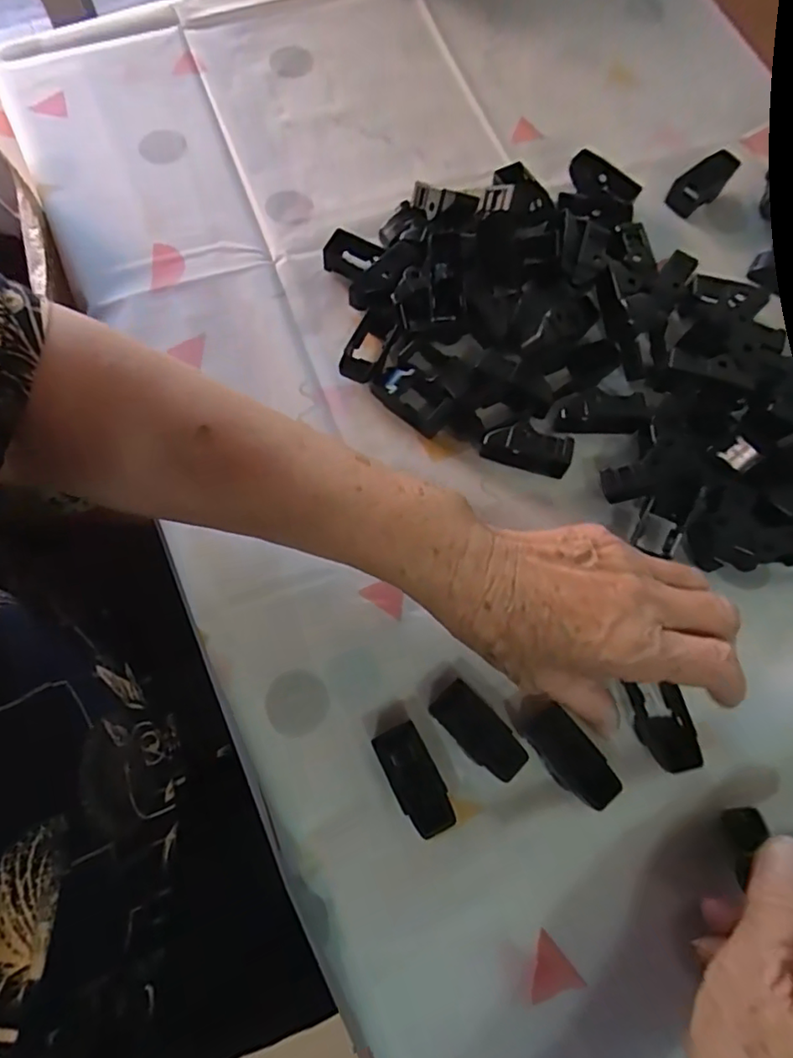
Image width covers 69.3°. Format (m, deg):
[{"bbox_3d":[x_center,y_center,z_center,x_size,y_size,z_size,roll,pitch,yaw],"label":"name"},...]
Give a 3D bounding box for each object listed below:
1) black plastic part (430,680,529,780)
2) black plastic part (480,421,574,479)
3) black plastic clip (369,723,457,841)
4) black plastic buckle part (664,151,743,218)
[{"bbox_3d":[0.040,0.101,0.286,0.023,0.018,0.049,-43,78,-12],"label":"black plastic part"},{"bbox_3d":[0.075,-0.048,0.329,0.049,0.024,0.015,18,74,5],"label":"black plastic part"},{"bbox_3d":[0.009,0.120,0.277,0.022,0.018,0.049,-26,75,-9],"label":"black plastic clip"},{"bbox_3d":[0.213,-0.241,0.400,0.053,0.014,0.023,-38,77,2],"label":"black plastic buckle part"}]

